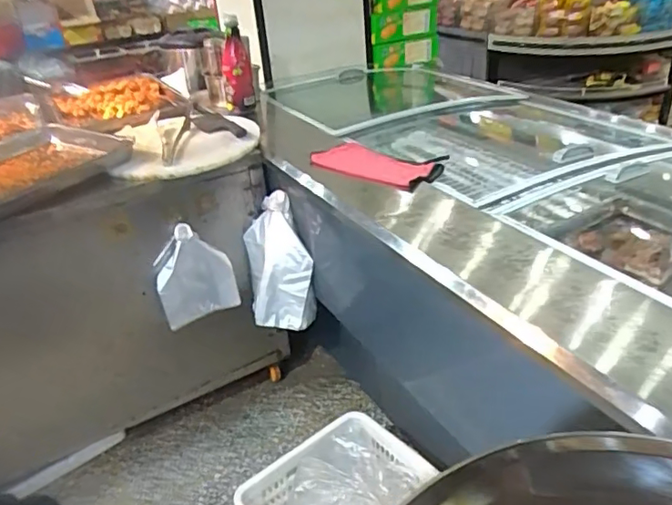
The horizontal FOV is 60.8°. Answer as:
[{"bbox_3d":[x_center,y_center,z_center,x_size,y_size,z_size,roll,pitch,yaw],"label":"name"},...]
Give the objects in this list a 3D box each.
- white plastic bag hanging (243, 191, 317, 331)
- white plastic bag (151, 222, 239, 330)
[{"bbox_3d":[-0.154,0.024,1.514,0.169,0.305,0.185,-8,30,-4],"label":"white plastic bag hanging"},{"bbox_3d":[-0.368,0.054,1.500,0.201,0.257,0.032,-21,33,-25],"label":"white plastic bag"}]

